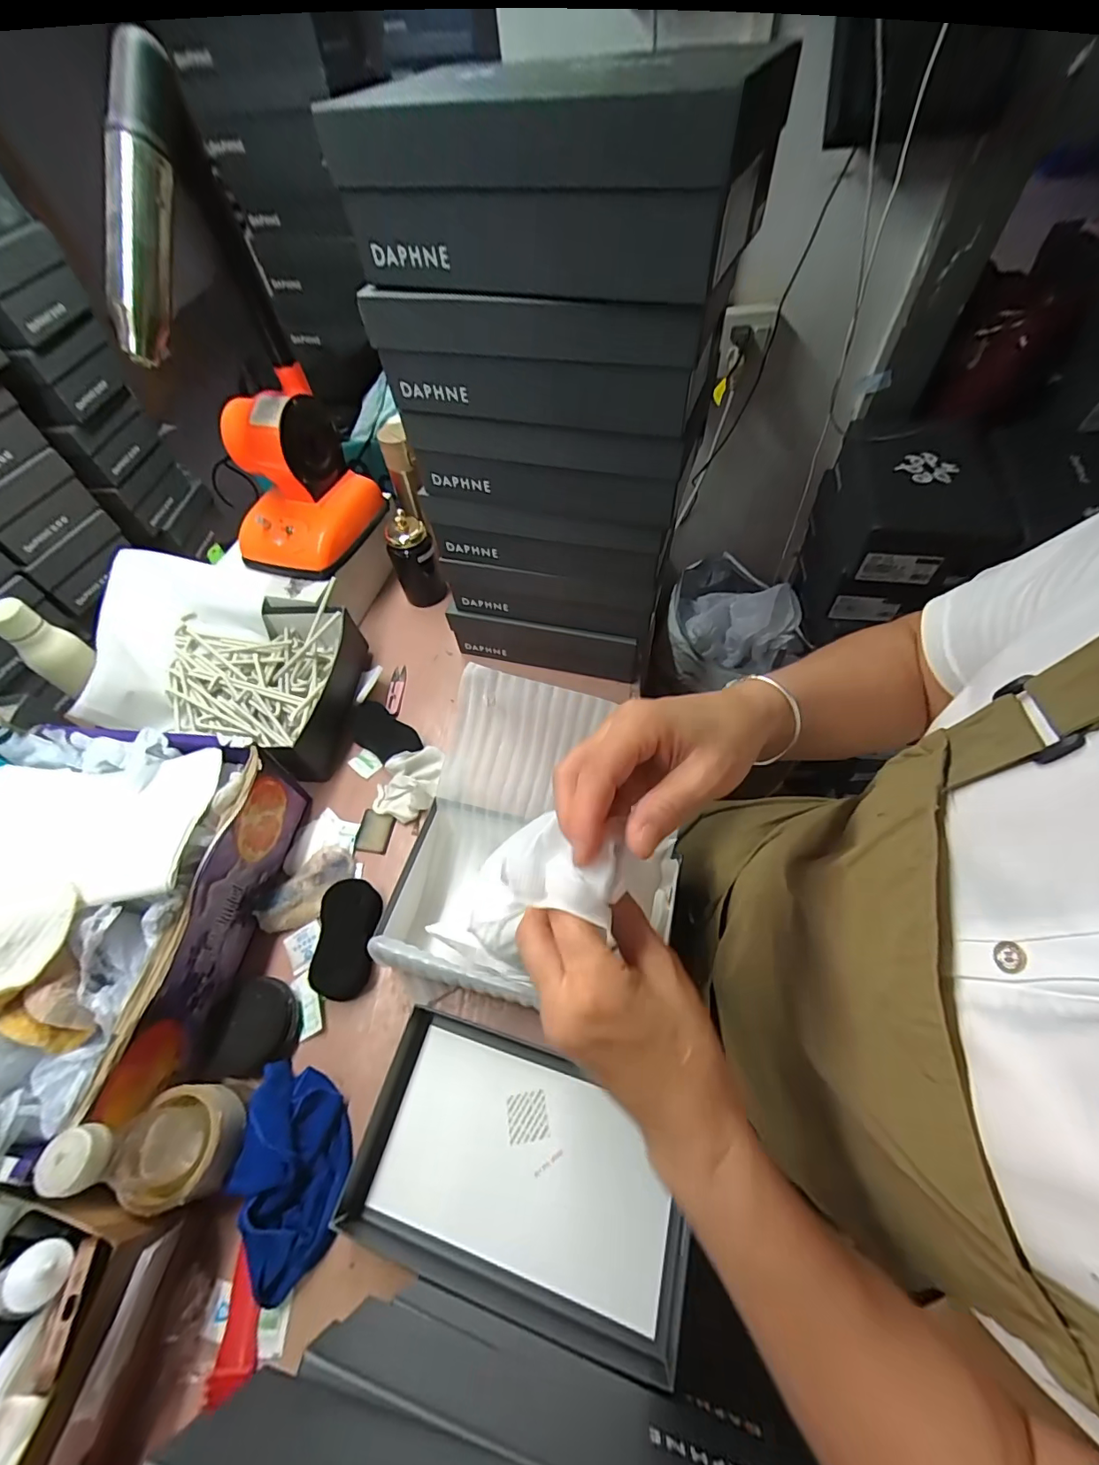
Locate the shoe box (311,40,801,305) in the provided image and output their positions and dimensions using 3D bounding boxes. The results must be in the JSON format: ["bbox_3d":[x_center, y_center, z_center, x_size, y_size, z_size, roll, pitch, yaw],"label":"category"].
[{"bbox_3d":[0.005,-0.426,0.396,0.299,0.116,0.172,17,60,15],"label":"shoe box"}]

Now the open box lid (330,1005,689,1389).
[{"bbox_3d":[-0.025,0.412,0.478,0.309,0.040,0.180,13,59,12],"label":"open box lid"}]

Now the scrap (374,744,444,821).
[{"bbox_3d":[-0.201,0.067,0.701,0.086,0.033,0.106,1,57,5],"label":"scrap"}]

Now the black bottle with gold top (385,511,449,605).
[{"bbox_3d":[-0.229,-0.288,0.856,0.074,0.161,0.066,-22,58,-10],"label":"black bottle with gold top"}]

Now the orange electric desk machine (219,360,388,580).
[{"bbox_3d":[-0.400,-0.391,0.774,0.165,0.198,0.206,18,60,15],"label":"orange electric desk machine"}]

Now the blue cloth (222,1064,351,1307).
[{"bbox_3d":[-0.245,0.414,0.476,0.089,0.053,0.178,-12,57,-4],"label":"blue cloth"}]

